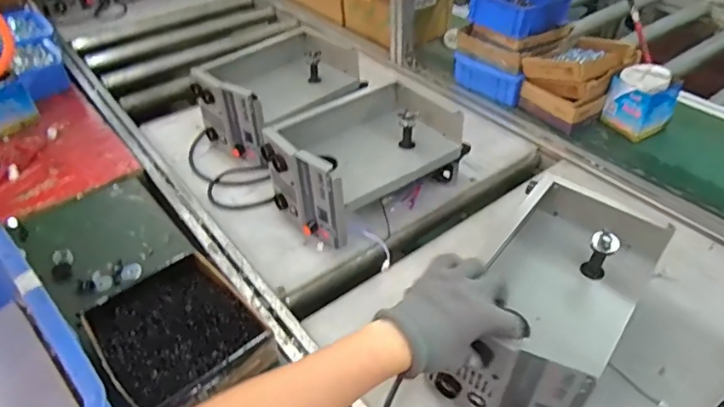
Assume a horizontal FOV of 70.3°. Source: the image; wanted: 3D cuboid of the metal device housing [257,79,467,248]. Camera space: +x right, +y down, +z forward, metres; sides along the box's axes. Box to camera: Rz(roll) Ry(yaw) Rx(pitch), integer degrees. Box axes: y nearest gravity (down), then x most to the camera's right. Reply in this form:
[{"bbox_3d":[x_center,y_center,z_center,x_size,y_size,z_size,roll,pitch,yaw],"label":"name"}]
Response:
[{"bbox_3d":[0.004,-0.073,0.869,0.294,0.155,0.175,-29,48,-26],"label":"metal device housing"}]

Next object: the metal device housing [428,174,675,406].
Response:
[{"bbox_3d":[0.235,0.120,0.635,0.177,0.153,0.298,23,47,27],"label":"metal device housing"}]

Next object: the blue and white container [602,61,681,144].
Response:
[{"bbox_3d":[0.545,-0.196,1.005,0.102,0.117,0.094,-18,44,-16],"label":"blue and white container"}]

